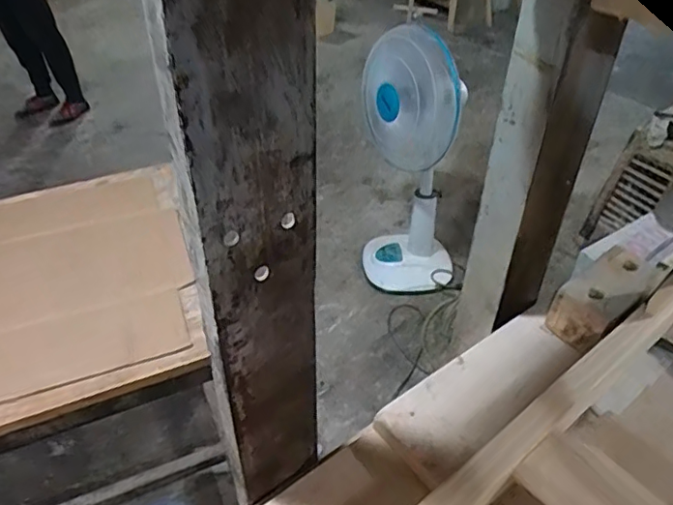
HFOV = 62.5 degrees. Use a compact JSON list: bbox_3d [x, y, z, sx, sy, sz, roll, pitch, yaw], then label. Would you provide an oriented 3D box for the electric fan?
[{"bbox_3d":[0.253,-0.272,1.868,0.319,0.938,0.311,4,40,5],"label":"electric fan"}]

